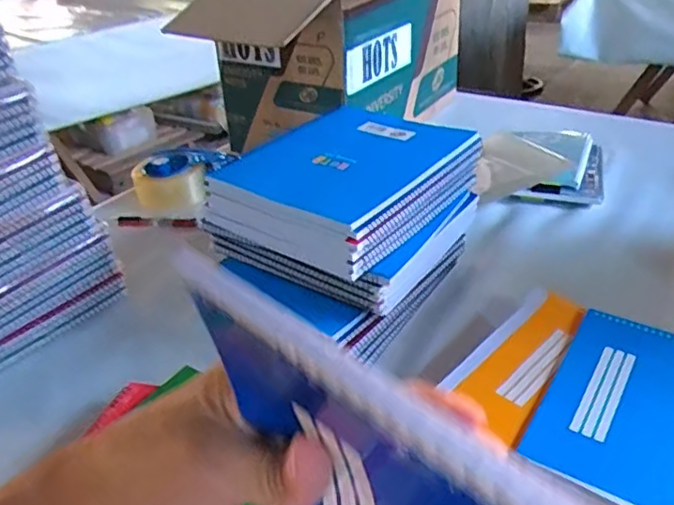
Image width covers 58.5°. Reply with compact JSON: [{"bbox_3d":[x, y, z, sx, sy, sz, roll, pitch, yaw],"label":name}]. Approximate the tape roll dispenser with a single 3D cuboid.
[{"bbox_3d":[-0.264,-0.122,1.031,0.151,0.093,0.088,-19,35,-22],"label":"tape roll dispenser"}]

